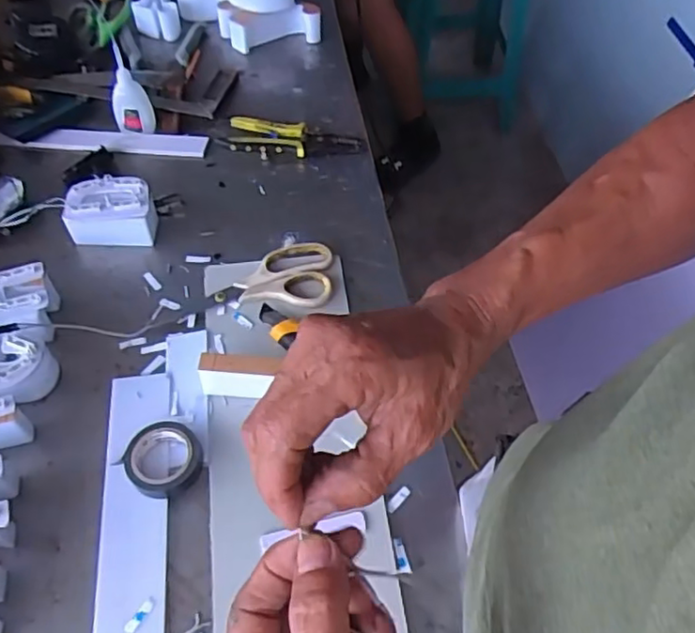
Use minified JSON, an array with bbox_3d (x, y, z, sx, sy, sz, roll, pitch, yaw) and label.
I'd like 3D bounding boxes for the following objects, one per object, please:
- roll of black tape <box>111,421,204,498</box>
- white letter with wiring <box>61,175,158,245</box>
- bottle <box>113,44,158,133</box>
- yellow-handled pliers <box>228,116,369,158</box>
[{"bbox_3d":[-0.152,0.116,0.519,0.060,0.023,0.056,1,55,-1],"label":"roll of black tape"},{"bbox_3d":[-0.246,-0.110,0.664,0.085,0.050,0.054,2,55,-1],"label":"white letter with wiring"},{"bbox_3d":[-0.255,-0.258,0.738,0.041,0.091,0.037,-28,61,-20],"label":"bottle"},{"bbox_3d":[-0.062,-0.217,0.766,0.160,0.014,0.051,10,55,5],"label":"yellow-handled pliers"}]

